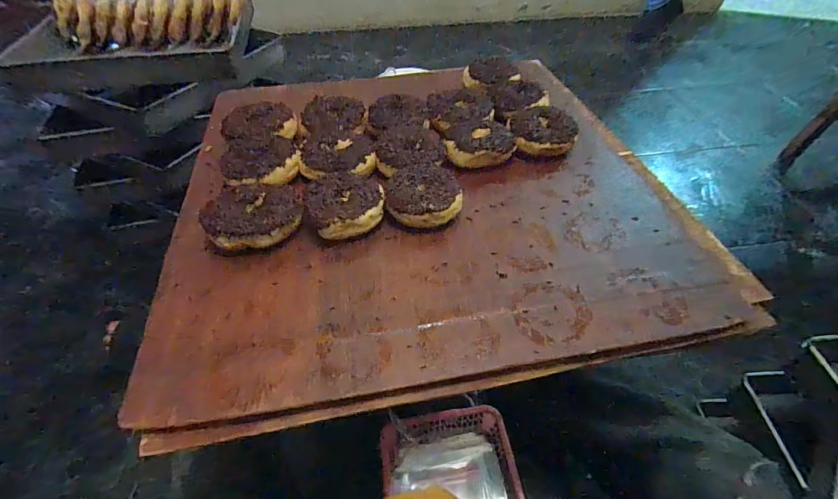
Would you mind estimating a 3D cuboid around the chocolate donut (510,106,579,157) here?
[{"bbox_3d":[0.170,-0.159,0.550,0.094,0.035,0.099,9,48,7],"label":"chocolate donut"}]

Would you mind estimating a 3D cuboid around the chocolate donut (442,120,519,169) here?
[{"bbox_3d":[0.082,-0.140,0.531,0.089,0.040,0.100,19,50,16],"label":"chocolate donut"}]

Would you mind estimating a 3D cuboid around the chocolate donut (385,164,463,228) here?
[{"bbox_3d":[0.004,-0.062,0.463,0.083,0.034,0.089,-4,47,-5],"label":"chocolate donut"}]

